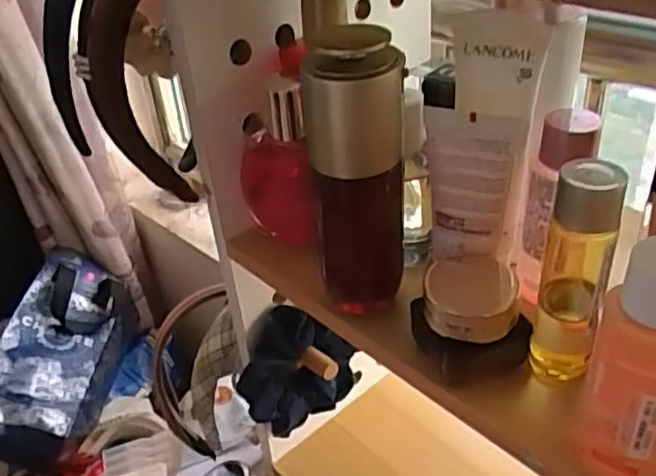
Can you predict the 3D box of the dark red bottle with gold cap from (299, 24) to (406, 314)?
[{"bbox_3d":[0.014,-0.027,0.329,0.046,0.147,0.042,-4,35,2],"label":"dark red bottle with gold cap"}]

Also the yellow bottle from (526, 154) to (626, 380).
[{"bbox_3d":[0.110,0.016,0.295,0.027,0.108,0.027,10,38,20],"label":"yellow bottle"}]

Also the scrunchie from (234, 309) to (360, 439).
[{"bbox_3d":[-0.023,0.099,0.488,0.090,0.094,0.032,-24,40,-25],"label":"scrunchie"}]

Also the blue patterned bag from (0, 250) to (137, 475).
[{"bbox_3d":[-0.355,0.154,0.890,0.119,0.130,0.290,-1,36,6],"label":"blue patterned bag"}]

